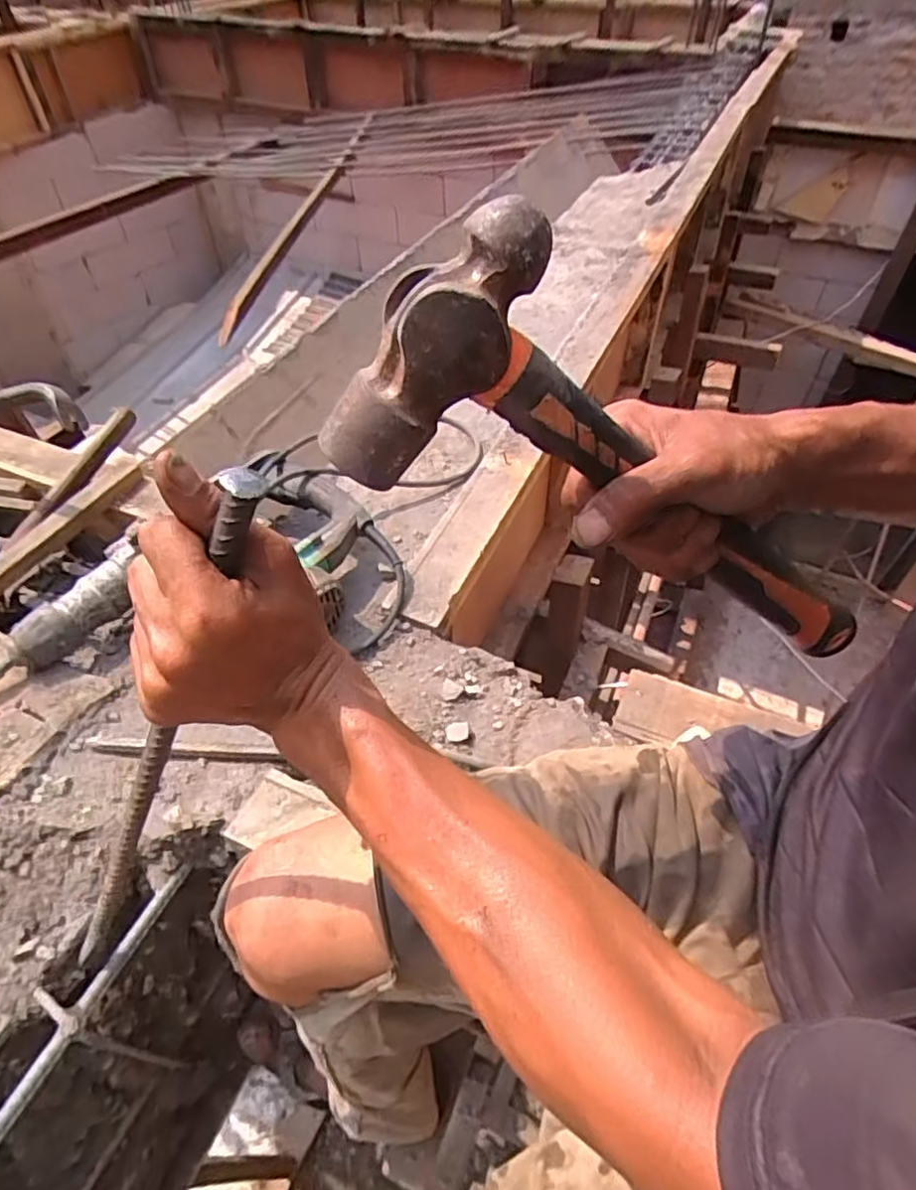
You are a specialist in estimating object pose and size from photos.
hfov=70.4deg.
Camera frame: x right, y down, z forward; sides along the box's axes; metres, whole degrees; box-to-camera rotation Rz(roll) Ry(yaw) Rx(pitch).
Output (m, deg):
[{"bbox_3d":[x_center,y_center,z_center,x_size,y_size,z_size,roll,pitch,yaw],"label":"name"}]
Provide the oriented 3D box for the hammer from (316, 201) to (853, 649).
[{"bbox_3d":[0.111,-0.041,0.335,0.352,0.109,0.041,24,37,-33],"label":"hammer"}]

